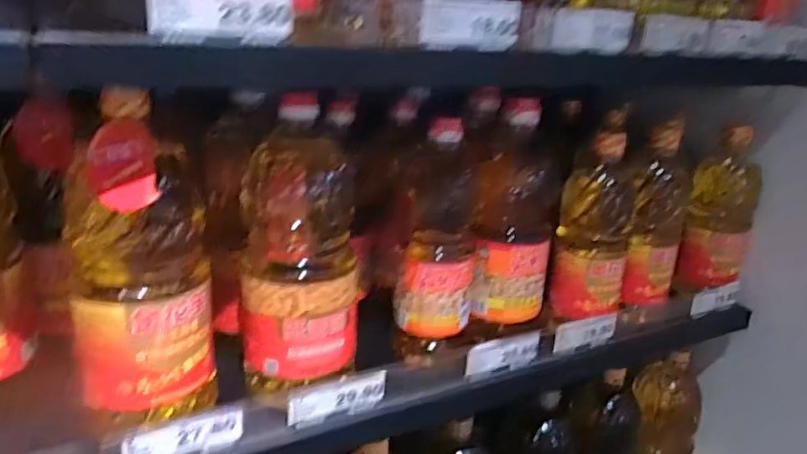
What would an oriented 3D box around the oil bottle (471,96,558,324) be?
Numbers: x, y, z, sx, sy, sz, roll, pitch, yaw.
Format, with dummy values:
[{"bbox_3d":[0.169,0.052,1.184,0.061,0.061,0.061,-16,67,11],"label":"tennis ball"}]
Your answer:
[{"bbox_3d":[0.123,-0.007,0.683,0.087,0.237,0.078,9,22,12],"label":"oil bottle"}]

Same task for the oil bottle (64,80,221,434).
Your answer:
[{"bbox_3d":[-0.209,0.033,0.503,0.093,0.248,0.108,8,22,11],"label":"oil bottle"}]

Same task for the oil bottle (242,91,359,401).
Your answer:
[{"bbox_3d":[-0.094,0.027,0.559,0.104,0.249,0.095,2,21,-6],"label":"oil bottle"}]

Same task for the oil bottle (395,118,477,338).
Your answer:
[{"bbox_3d":[0.038,0.015,0.637,0.079,0.230,0.070,7,21,8],"label":"oil bottle"}]

